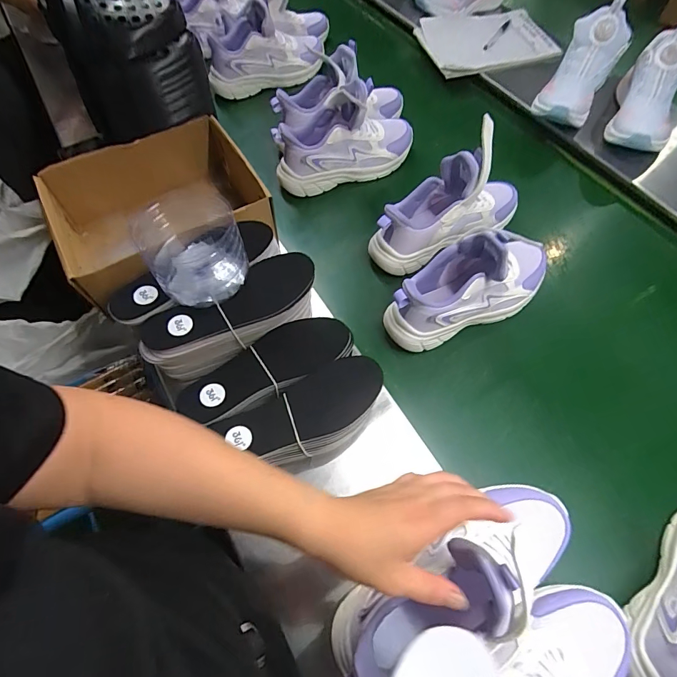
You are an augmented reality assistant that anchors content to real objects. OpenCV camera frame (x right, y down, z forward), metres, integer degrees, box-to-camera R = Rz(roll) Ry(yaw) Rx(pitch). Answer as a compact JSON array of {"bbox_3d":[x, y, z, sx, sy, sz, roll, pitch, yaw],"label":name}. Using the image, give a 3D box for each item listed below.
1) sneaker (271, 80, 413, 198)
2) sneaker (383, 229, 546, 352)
[{"bbox_3d":[0.010,-0.329,0.659,0.224,0.127,0.098,-9,63,-5],"label":"sneaker"},{"bbox_3d":[0.172,-0.074,0.523,0.221,0.144,0.080,-21,64,-11],"label":"sneaker"}]

